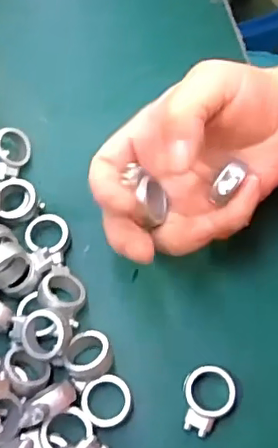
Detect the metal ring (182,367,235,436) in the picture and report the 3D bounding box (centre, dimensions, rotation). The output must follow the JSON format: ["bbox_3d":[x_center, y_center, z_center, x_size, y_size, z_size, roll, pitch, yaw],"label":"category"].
[{"bbox_3d":[0.035,0.091,0.288,0.026,0.008,0.035,21,66,11],"label":"metal ring"}]

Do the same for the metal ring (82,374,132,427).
[{"bbox_3d":[-0.017,0.091,0.288,0.025,0.004,0.026,-1,64,1],"label":"metal ring"}]

